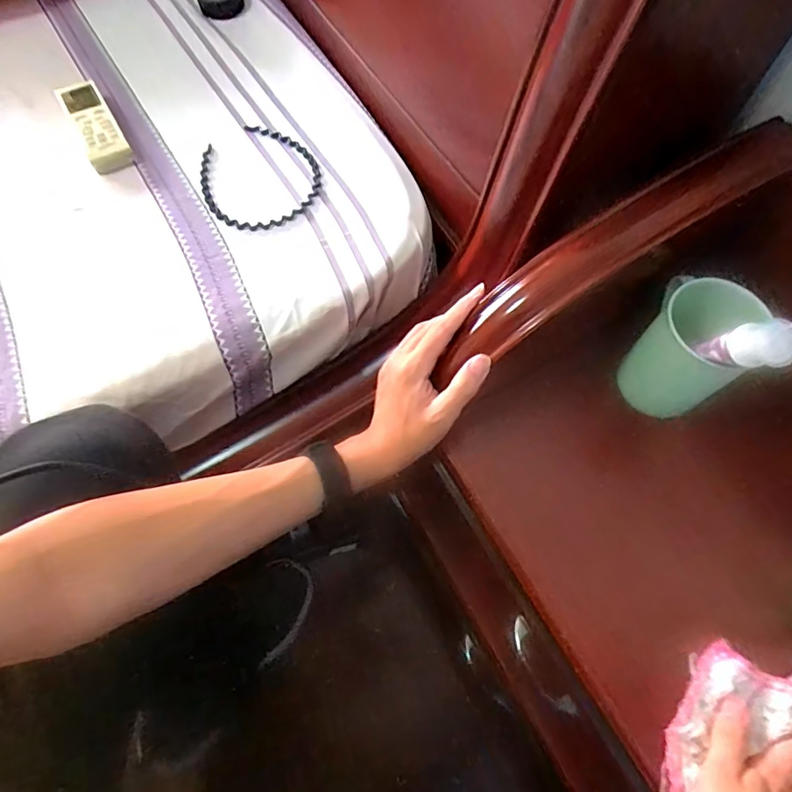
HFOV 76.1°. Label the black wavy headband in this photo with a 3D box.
[{"bbox_3d":[-0.147,-0.231,0.529,0.119,0.017,0.152,-36,71,-16],"label":"black wavy headband"}]

